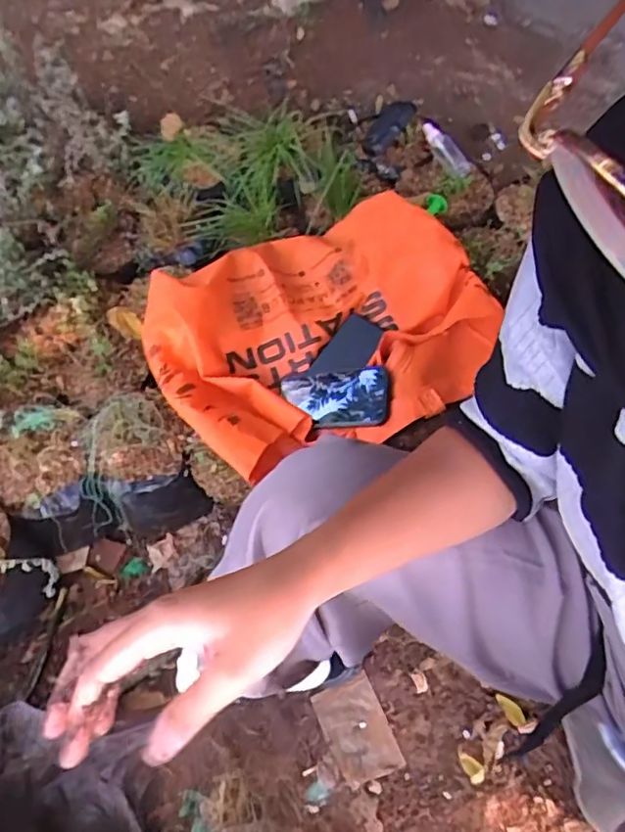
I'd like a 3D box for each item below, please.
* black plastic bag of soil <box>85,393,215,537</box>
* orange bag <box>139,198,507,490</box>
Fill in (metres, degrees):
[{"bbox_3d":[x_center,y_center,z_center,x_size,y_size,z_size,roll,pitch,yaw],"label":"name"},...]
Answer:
[{"bbox_3d":[-0.228,0.092,0.813,0.143,0.188,0.119,37,59,24],"label":"black plastic bag of soil"},{"bbox_3d":[0.014,-0.115,0.742,0.401,0.142,0.312,-20,55,-17],"label":"orange bag"}]

